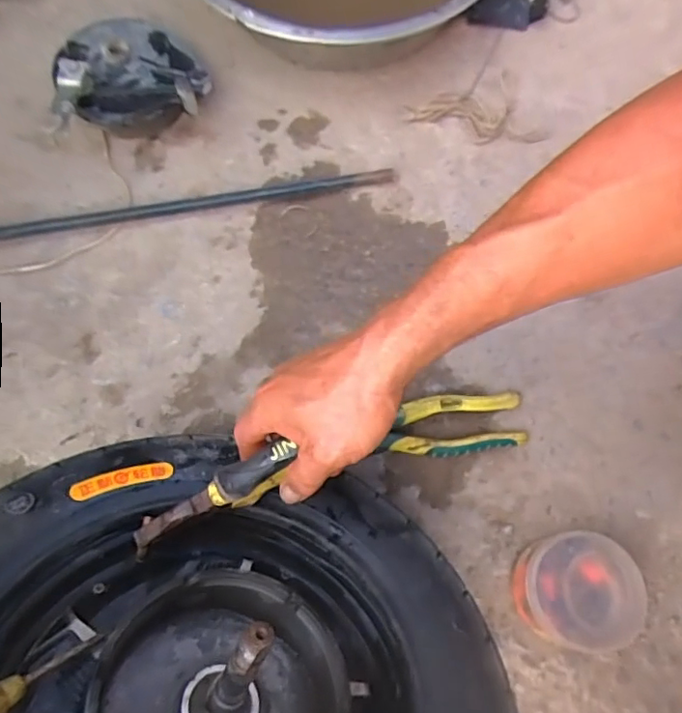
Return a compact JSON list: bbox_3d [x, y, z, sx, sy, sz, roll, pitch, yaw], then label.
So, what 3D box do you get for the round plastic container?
[{"bbox_3d":[0.183,0.183,0.438,0.080,0.065,0.078,0,70,0],"label":"round plastic container"}]

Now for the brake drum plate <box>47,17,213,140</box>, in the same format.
[{"bbox_3d":[-0.244,-0.315,0.615,0.159,0.076,0.165,0,70,0],"label":"brake drum plate"}]

